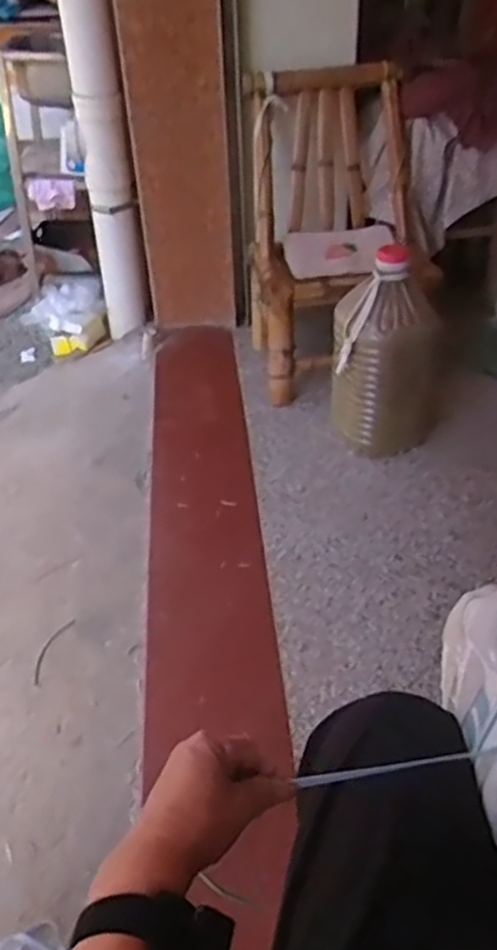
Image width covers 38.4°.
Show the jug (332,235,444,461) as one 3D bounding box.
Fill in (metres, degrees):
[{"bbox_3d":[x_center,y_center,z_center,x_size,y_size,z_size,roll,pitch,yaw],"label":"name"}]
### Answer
[{"bbox_3d":[0.283,-0.240,1.436,0.213,0.406,0.187,12,42,17],"label":"jug"}]

